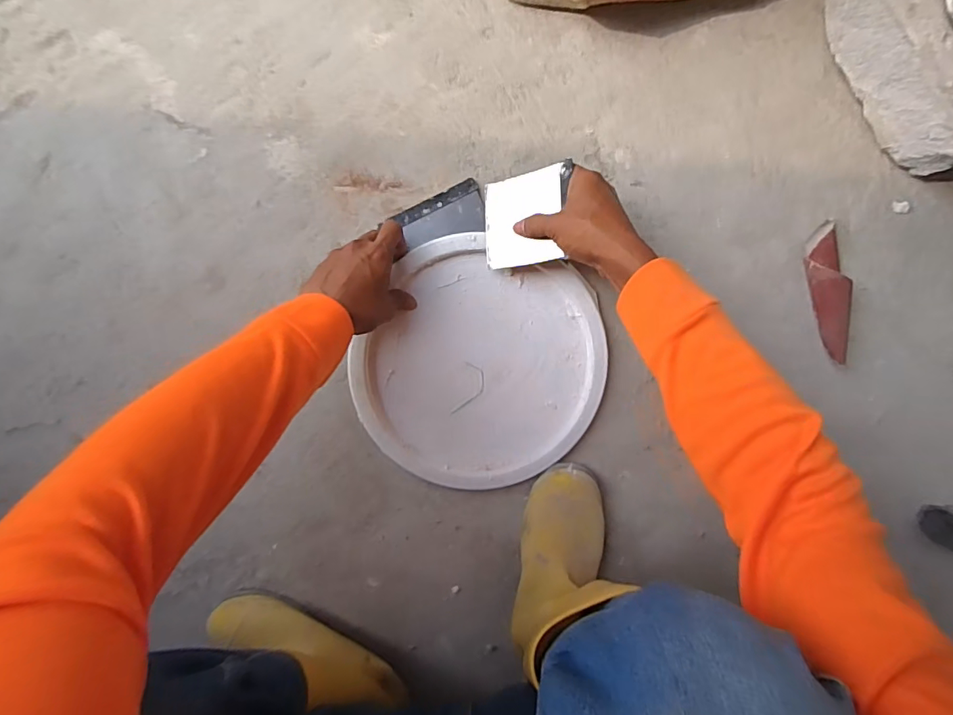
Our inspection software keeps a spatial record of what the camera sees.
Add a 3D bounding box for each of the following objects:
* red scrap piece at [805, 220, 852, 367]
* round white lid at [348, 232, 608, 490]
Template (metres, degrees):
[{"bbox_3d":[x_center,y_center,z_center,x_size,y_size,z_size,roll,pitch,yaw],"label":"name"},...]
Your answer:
[{"bbox_3d":[0.434,-0.078,0.600,0.048,0.029,0.167,-10,99,-4],"label":"red scrap piece"},{"bbox_3d":[0.006,0.015,0.581,0.275,0.026,0.277,0,95,-6],"label":"round white lid"}]

